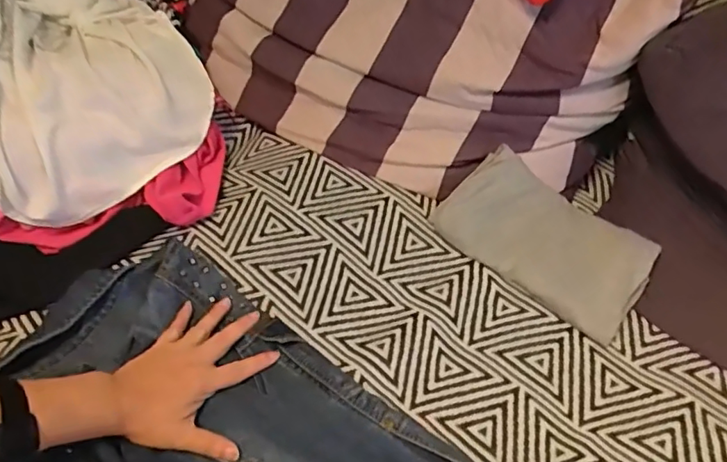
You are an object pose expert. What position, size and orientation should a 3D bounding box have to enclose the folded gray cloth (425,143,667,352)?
[{"bbox_3d":[0.228,0.010,0.696,0.255,0.017,0.137,36,85,18],"label":"folded gray cloth"}]

